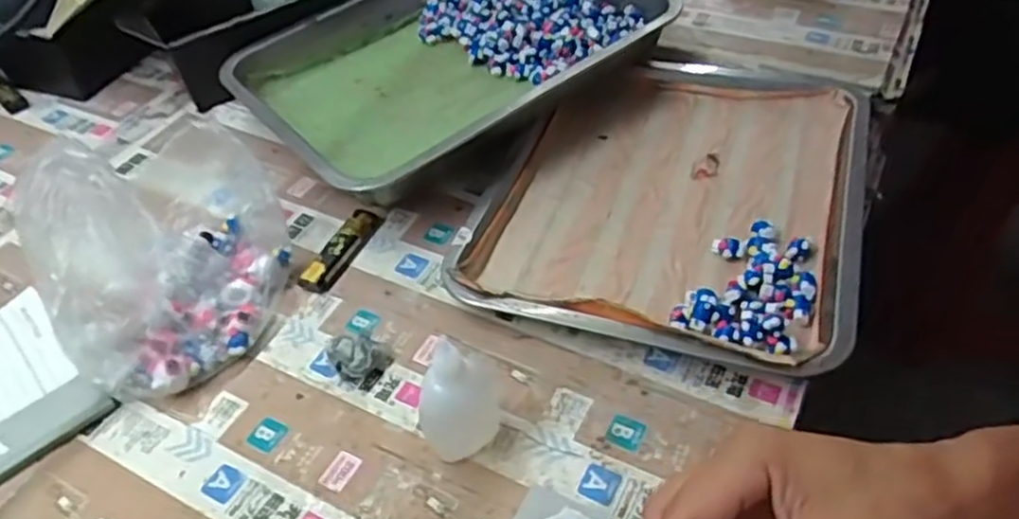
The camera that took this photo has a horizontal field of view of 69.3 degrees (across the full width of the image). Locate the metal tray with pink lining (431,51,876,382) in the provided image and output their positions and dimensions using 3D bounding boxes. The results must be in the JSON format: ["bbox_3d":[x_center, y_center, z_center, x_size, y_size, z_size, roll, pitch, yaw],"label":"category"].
[{"bbox_3d":[0.123,-0.053,0.555,0.264,0.038,0.306,13,48,17],"label":"metal tray with pink lining"}]

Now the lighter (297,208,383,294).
[{"bbox_3d":[-0.124,-0.009,0.545,0.022,0.010,0.081,16,49,19],"label":"lighter"}]

